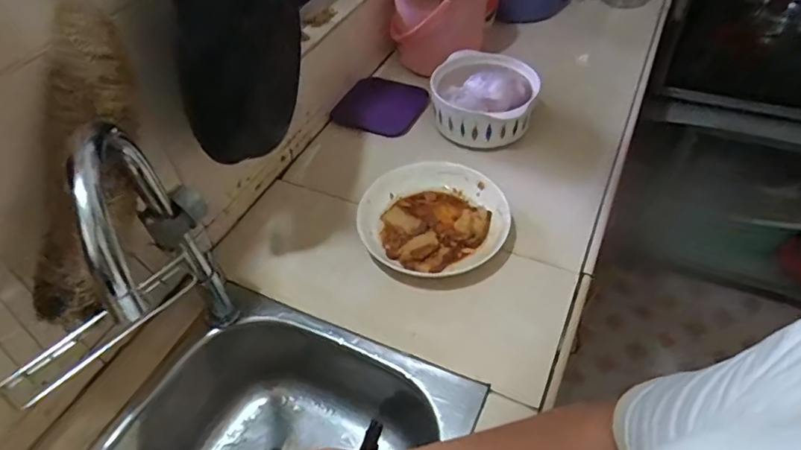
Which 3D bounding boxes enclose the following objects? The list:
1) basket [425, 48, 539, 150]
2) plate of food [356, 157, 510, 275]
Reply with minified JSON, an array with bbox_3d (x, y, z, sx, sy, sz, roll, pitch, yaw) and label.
[{"bbox_3d":[0.140,-0.215,0.869,0.159,0.095,0.167,-1,48,2],"label":"basket"},{"bbox_3d":[0.047,-0.008,0.735,0.202,0.042,0.197,-1,48,2],"label":"plate of food"}]

